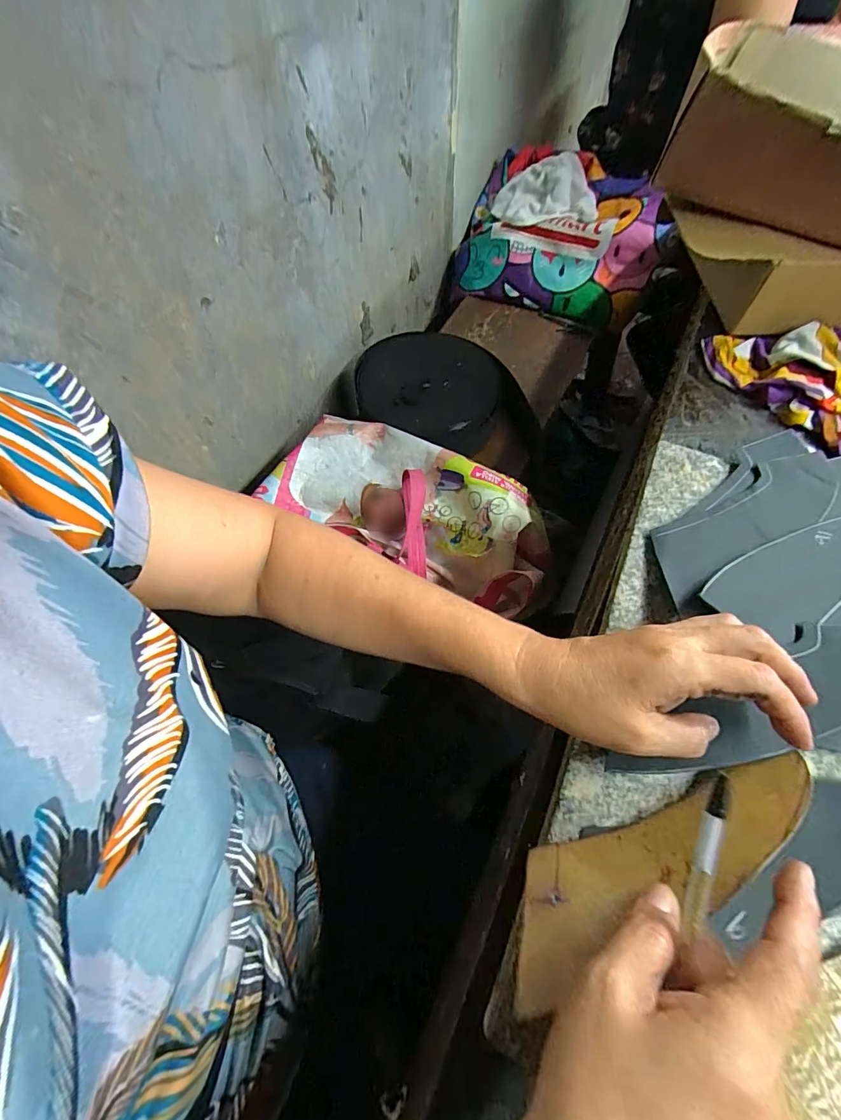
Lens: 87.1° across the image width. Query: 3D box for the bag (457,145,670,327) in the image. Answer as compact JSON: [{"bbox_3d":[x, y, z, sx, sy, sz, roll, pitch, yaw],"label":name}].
[{"bbox_3d":[0.256,-0.611,0.831,0.357,0.142,0.307,12,65,8],"label":"bag"}]

